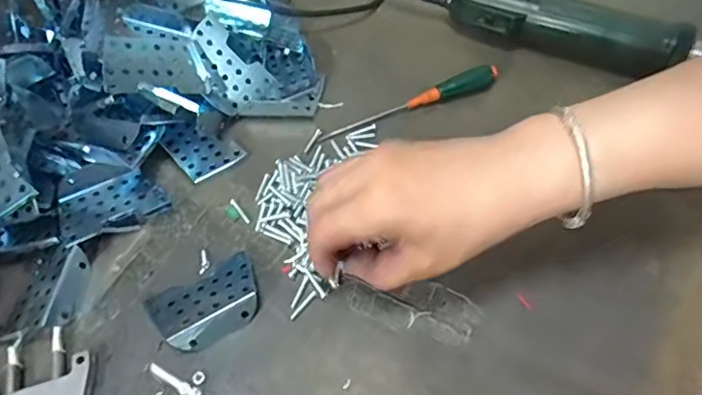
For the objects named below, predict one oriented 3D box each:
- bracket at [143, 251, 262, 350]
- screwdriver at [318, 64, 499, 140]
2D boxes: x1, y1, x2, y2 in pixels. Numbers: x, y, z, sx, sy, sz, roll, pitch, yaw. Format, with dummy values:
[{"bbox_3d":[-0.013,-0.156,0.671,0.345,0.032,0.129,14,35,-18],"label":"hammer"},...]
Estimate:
[{"bbox_3d":[-0.090,0.066,0.339,0.066,0.016,0.046,-28,61,-14],"label":"bracket"},{"bbox_3d":[0.046,-0.076,0.421,0.147,0.014,0.017,-17,59,-8],"label":"screwdriver"}]

